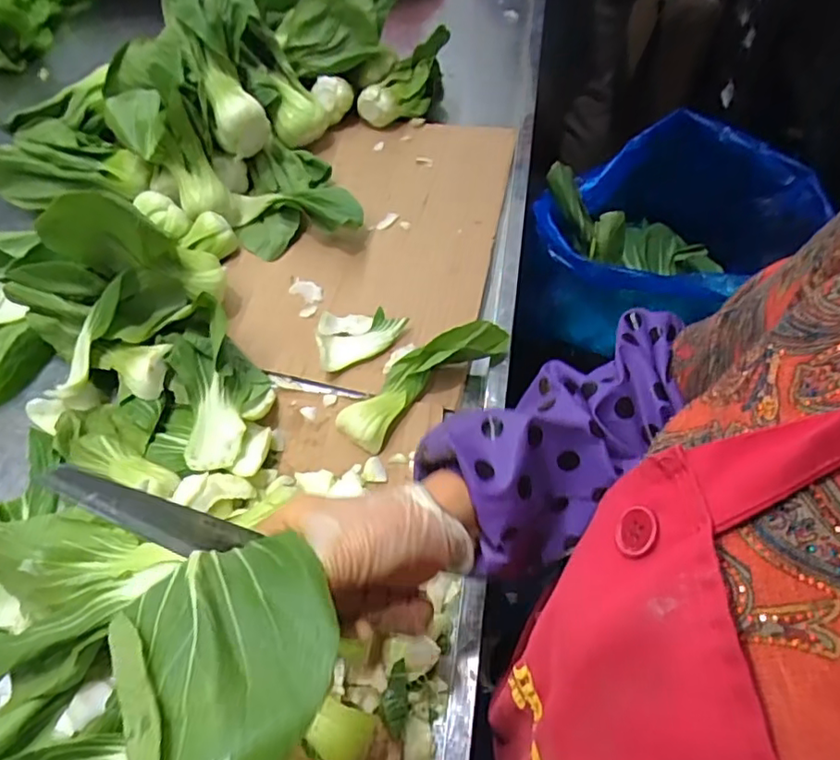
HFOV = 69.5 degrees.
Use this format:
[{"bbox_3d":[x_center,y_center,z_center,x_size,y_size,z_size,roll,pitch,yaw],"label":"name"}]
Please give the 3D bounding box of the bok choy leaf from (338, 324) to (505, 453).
[{"bbox_3d":[-0.001,-0.009,0.555,0.170,0.051,0.060,-36,64,-21],"label":"bok choy leaf"}]

